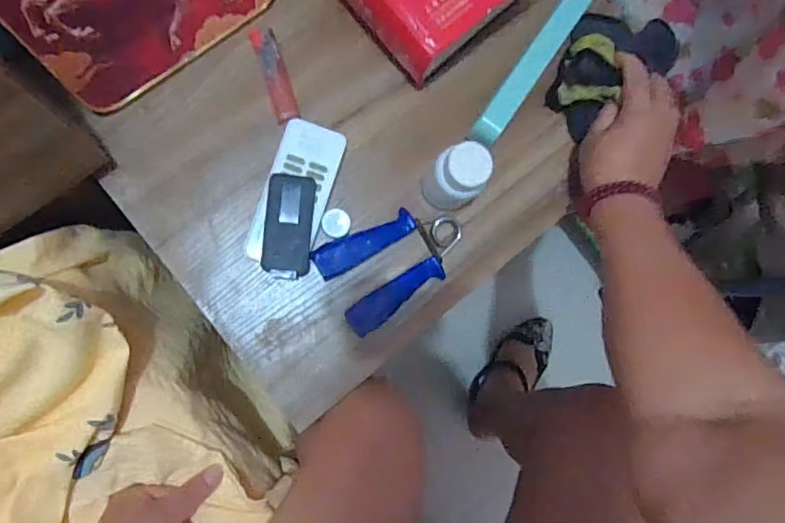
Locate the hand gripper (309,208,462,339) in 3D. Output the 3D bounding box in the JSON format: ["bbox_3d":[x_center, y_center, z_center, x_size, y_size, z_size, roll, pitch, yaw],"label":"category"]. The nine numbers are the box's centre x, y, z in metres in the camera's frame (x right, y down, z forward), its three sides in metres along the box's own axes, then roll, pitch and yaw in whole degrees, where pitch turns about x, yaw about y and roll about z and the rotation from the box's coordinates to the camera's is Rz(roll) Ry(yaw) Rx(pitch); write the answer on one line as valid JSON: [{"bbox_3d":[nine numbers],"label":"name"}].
[{"bbox_3d":[0.004,-0.001,0.474,0.130,0.023,0.086,-30,90,-9],"label":"hand gripper"}]

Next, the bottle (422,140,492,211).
[{"bbox_3d":[0.054,-0.073,0.445,0.048,0.076,0.041,45,81,-2],"label":"bottle"}]

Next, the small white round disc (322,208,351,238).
[{"bbox_3d":[-0.051,-0.035,0.471,0.026,0.007,0.026,1,85,-8],"label":"small white round disc"}]

